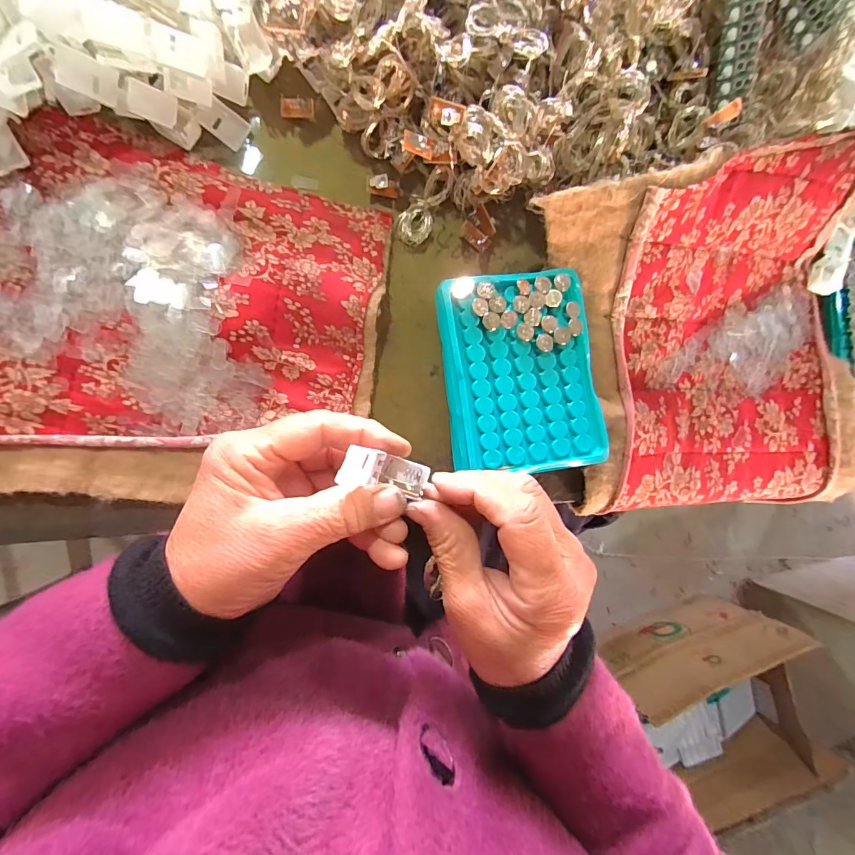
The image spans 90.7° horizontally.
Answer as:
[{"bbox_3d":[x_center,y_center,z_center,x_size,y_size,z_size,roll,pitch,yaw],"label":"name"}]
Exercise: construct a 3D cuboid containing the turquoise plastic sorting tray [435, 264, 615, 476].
[{"bbox_3d":[0.060,-0.036,0.282,0.096,0.021,0.128,-8,92,-8],"label":"turquoise plastic sorting tray"}]

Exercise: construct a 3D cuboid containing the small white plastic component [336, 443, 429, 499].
[{"bbox_3d":[-0.022,0.023,0.215,0.053,0.019,0.018,16,88,-42],"label":"small white plastic component"}]

